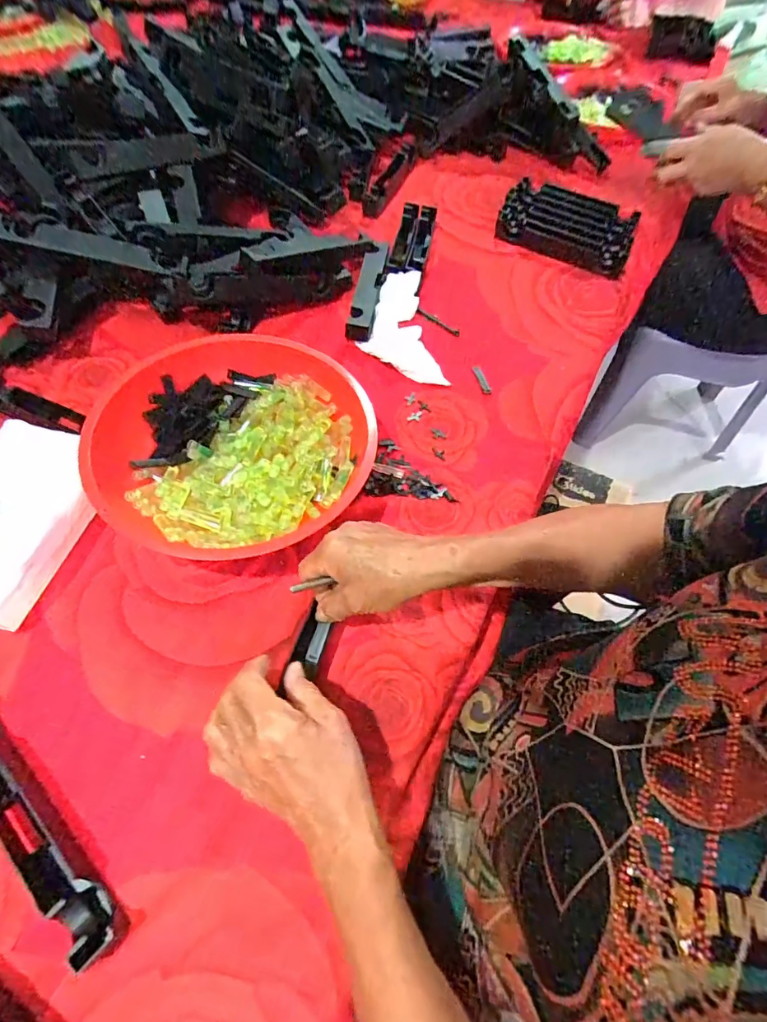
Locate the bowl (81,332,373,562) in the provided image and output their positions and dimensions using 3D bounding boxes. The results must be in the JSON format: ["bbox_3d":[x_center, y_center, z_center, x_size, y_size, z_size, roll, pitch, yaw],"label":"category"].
[{"bbox_3d":[-0.143,-0.060,0.458,0.250,0.075,0.246,2,59,-3],"label":"bowl"}]

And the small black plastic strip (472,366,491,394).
[{"bbox_3d":[0.117,-0.159,0.570,0.010,0.004,0.043,-13,61,-11],"label":"small black plastic strip"}]

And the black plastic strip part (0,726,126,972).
[{"bbox_3d":[-0.239,0.205,0.314,0.195,0.030,0.026,39,64,18],"label":"black plastic strip part"}]

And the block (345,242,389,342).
[{"bbox_3d":[-0.020,-0.296,0.626,0.033,0.022,0.205,7,59,1],"label":"block"}]

